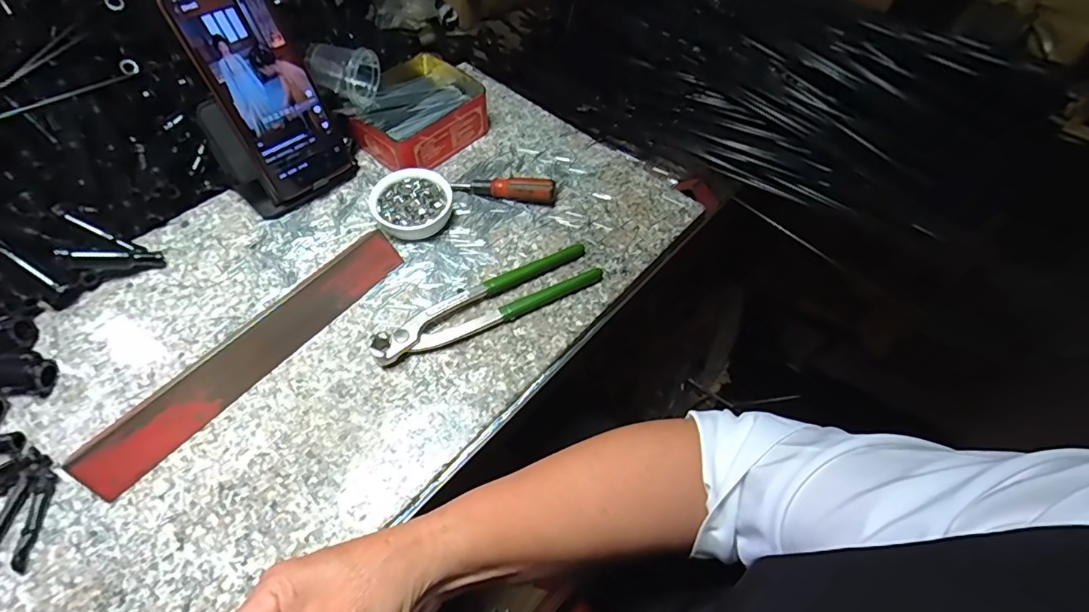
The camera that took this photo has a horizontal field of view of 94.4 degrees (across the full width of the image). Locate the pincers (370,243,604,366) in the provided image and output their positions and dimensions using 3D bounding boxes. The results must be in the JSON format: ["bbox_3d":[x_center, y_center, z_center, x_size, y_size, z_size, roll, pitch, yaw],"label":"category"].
[{"bbox_3d":[-0.046,-0.006,0.419,0.196,0.018,0.049,-25,61,-17],"label":"pincers"}]

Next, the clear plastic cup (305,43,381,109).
[{"bbox_3d":[-0.193,-0.222,0.488,0.051,0.056,0.045,18,58,9],"label":"clear plastic cup"}]

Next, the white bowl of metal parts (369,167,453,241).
[{"bbox_3d":[-0.122,-0.092,0.466,0.071,0.026,0.067,1,57,-2],"label":"white bowl of metal parts"}]

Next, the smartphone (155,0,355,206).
[{"bbox_3d":[-0.231,-0.182,0.428,0.086,0.168,0.012,-39,42,-27],"label":"smartphone"}]

